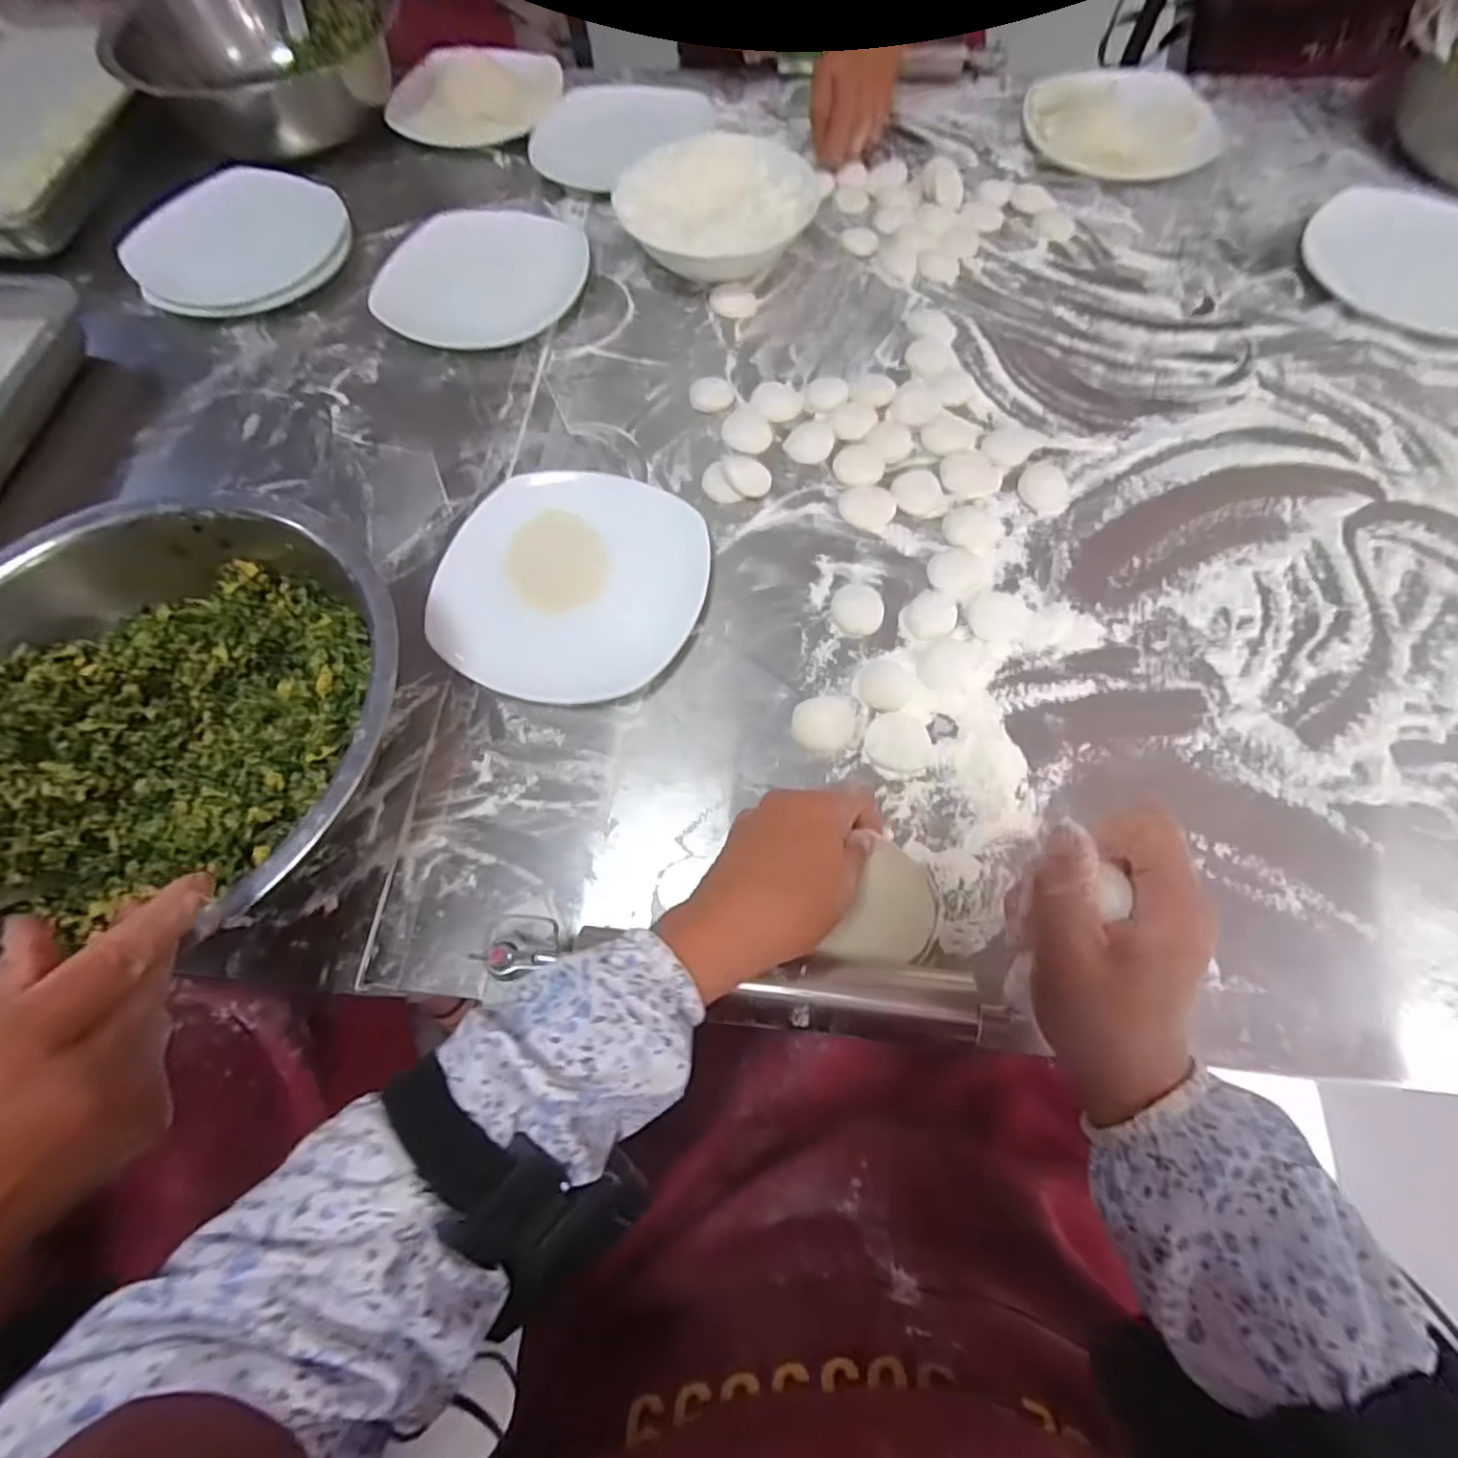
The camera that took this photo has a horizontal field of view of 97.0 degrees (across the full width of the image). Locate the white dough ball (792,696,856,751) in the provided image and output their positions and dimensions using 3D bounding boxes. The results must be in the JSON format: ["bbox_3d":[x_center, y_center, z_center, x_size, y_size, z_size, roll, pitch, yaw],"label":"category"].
[{"bbox_3d":[0.059,-0.005,0.402,0.038,0.012,0.035,-1,68,2],"label":"white dough ball"}]

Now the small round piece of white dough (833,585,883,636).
[{"bbox_3d":[0.087,-0.081,0.436,0.034,0.004,0.040,5,69,5],"label":"small round piece of white dough"}]

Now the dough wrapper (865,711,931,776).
[{"bbox_3d":[0.105,0.007,0.398,0.040,0.005,0.039,6,69,5],"label":"dough wrapper"}]

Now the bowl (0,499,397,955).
[{"bbox_3d":[-0.312,-0.005,0.372,0.272,0.101,0.242,-14,68,-3],"label":"bowl"}]

